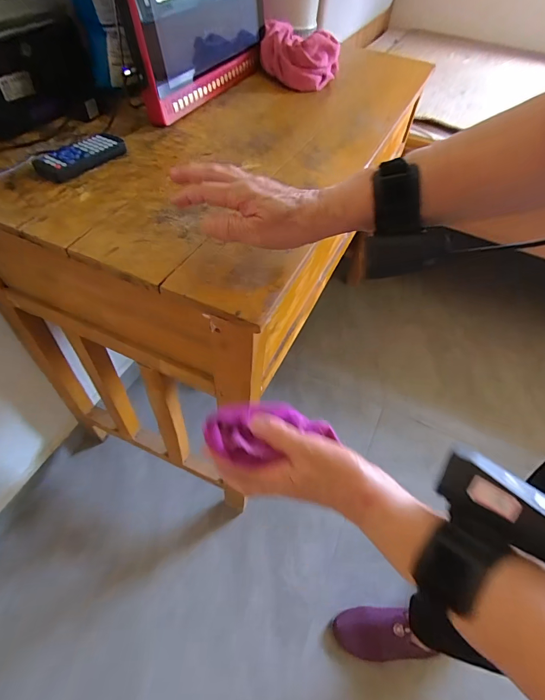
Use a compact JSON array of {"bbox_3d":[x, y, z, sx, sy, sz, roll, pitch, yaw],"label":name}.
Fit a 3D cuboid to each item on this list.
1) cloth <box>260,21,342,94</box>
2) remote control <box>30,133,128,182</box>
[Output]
[{"bbox_3d":[0.051,-0.580,0.733,0.156,0.078,0.147,6,51,-1],"label":"cloth"},{"bbox_3d":[-0.249,-0.249,0.479,0.050,0.021,0.111,30,55,17],"label":"remote control"}]

